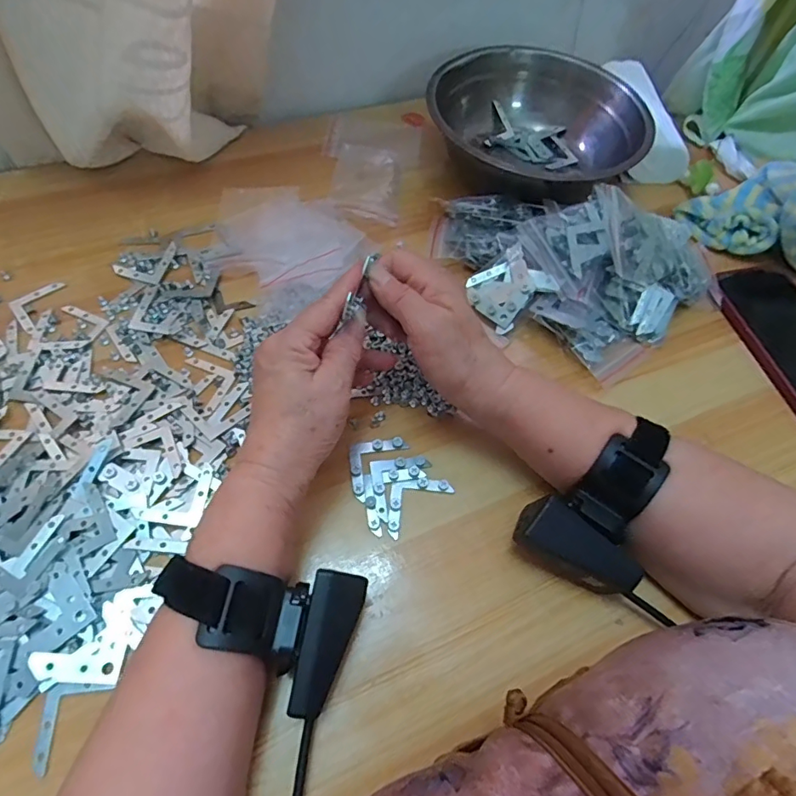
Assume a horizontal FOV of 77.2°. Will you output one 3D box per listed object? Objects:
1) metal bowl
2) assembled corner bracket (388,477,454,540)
[{"bbox_3d":[0.145,-0.269,0.501,0.187,0.075,0.201,2,59,-3],"label":"metal bowl"},{"bbox_3d":[0.009,0.066,0.333,0.052,0.004,0.029,-35,68,-22],"label":"assembled corner bracket"}]

